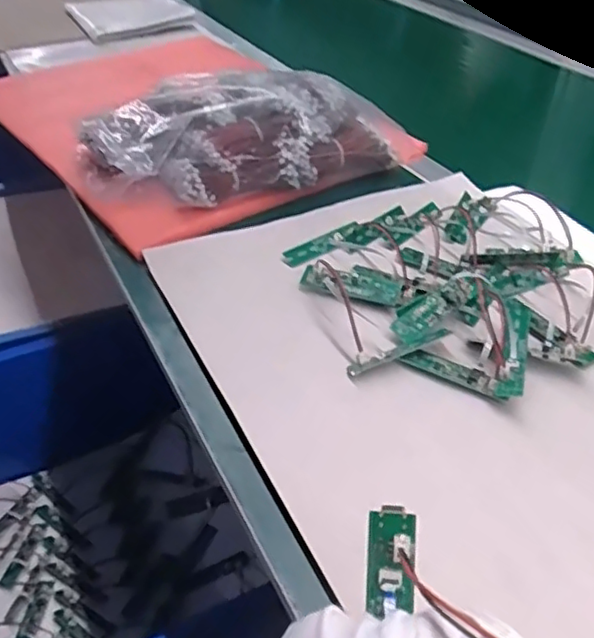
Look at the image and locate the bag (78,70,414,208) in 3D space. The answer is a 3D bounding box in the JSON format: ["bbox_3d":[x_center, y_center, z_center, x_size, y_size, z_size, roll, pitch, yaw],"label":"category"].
[{"bbox_3d":[-0.053,-0.206,0.668,0.341,0.086,0.186,-22,45,-24],"label":"bag"}]

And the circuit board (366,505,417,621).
[{"bbox_3d":[0.035,0.087,0.225,0.017,0.008,0.035,3,80,3],"label":"circuit board"}]

